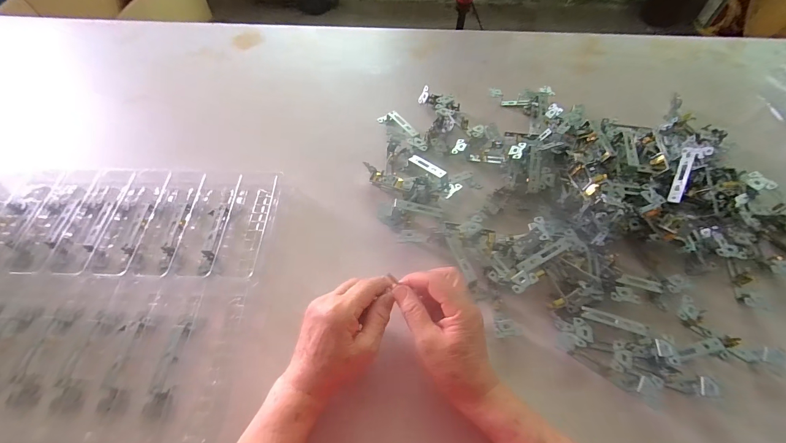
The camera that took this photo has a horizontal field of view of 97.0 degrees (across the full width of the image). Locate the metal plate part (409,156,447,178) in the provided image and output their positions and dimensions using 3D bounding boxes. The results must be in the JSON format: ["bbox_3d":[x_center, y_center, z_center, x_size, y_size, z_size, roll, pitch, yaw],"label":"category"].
[{"bbox_3d":[0.048,-0.079,0.498,0.014,0.007,0.066,-37,48,-18],"label":"metal plate part"}]

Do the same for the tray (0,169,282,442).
[{"bbox_3d":[-0.398,0.066,0.446,0.436,0.026,0.340,1,59,4],"label":"tray"}]

